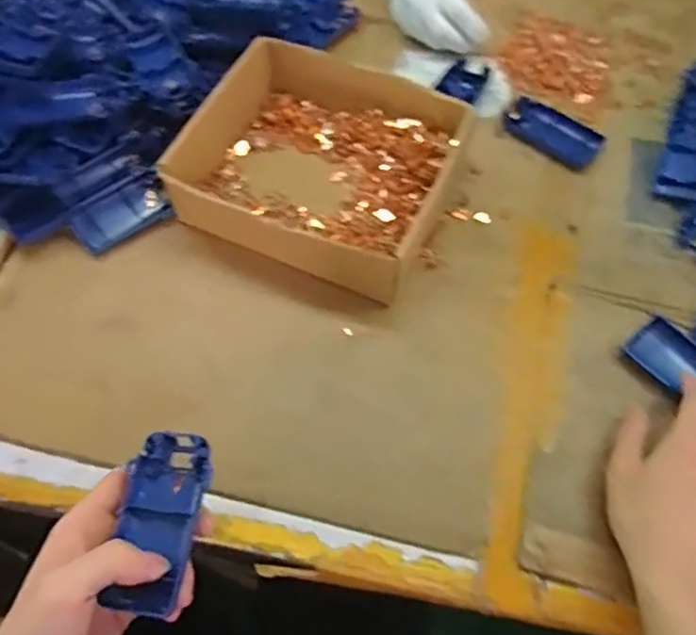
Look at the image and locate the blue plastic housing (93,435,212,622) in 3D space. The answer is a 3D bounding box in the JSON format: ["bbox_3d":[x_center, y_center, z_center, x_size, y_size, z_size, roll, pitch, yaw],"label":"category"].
[{"bbox_3d":[-0.102,0.109,0.369,0.047,0.018,0.095,5,62,1],"label":"blue plastic housing"}]

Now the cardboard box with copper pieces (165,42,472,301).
[{"bbox_3d":[-0.019,-0.139,0.595,0.215,0.057,0.204,24,64,13],"label":"cardboard box with copper pieces"}]

